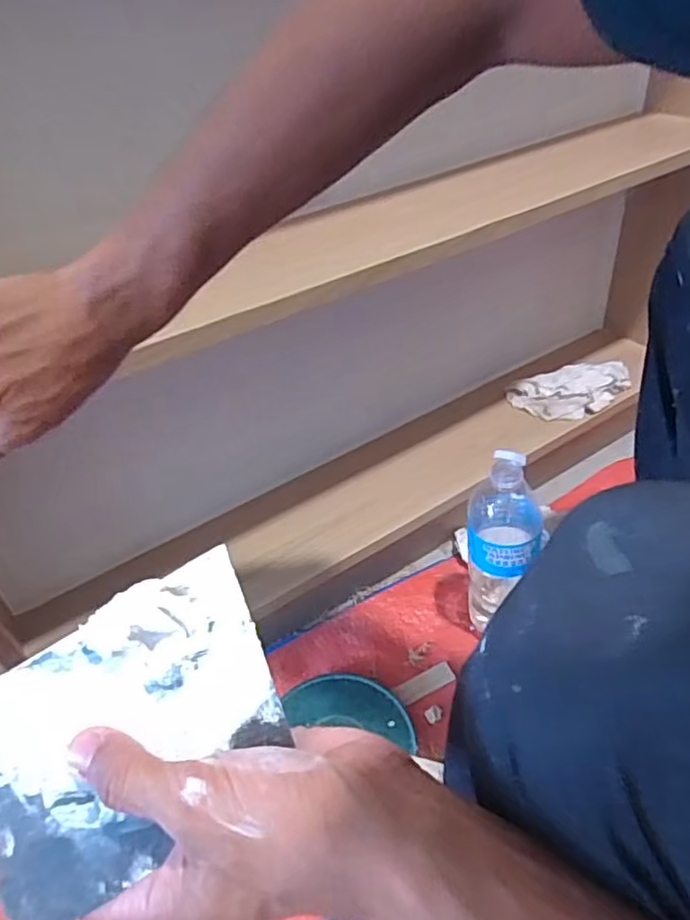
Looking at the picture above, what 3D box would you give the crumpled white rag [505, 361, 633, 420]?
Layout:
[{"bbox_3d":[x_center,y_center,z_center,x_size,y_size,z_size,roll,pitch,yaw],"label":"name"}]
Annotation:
[{"bbox_3d":[0.343,-0.103,0.939,0.183,0.017,0.091,-14,60,-4],"label":"crumpled white rag"}]

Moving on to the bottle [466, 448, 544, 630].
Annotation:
[{"bbox_3d":[0.173,0.080,0.695,0.069,0.227,0.092,-2,40,7],"label":"bottle"}]

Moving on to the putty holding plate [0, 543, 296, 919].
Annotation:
[{"bbox_3d":[-0.089,0.107,0.239,0.137,0.011,0.092,-31,74,-1],"label":"putty holding plate"}]

